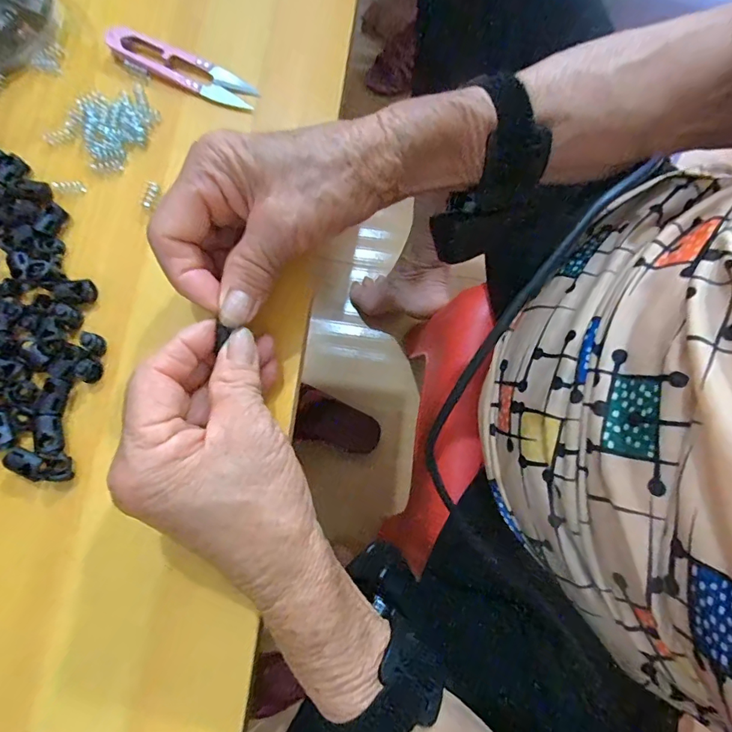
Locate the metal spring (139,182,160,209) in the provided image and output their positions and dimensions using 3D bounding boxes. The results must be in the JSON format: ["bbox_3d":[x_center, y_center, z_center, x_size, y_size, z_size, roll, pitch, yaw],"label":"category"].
[{"bbox_3d":[-0.130,-0.103,0.268,0.007,0.004,0.016,16,78,2],"label":"metal spring"}]

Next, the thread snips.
[{"bbox_3d":[-0.117,-0.192,0.287,0.099,0.010,0.022,23,78,4],"label":"thread snips"}]

